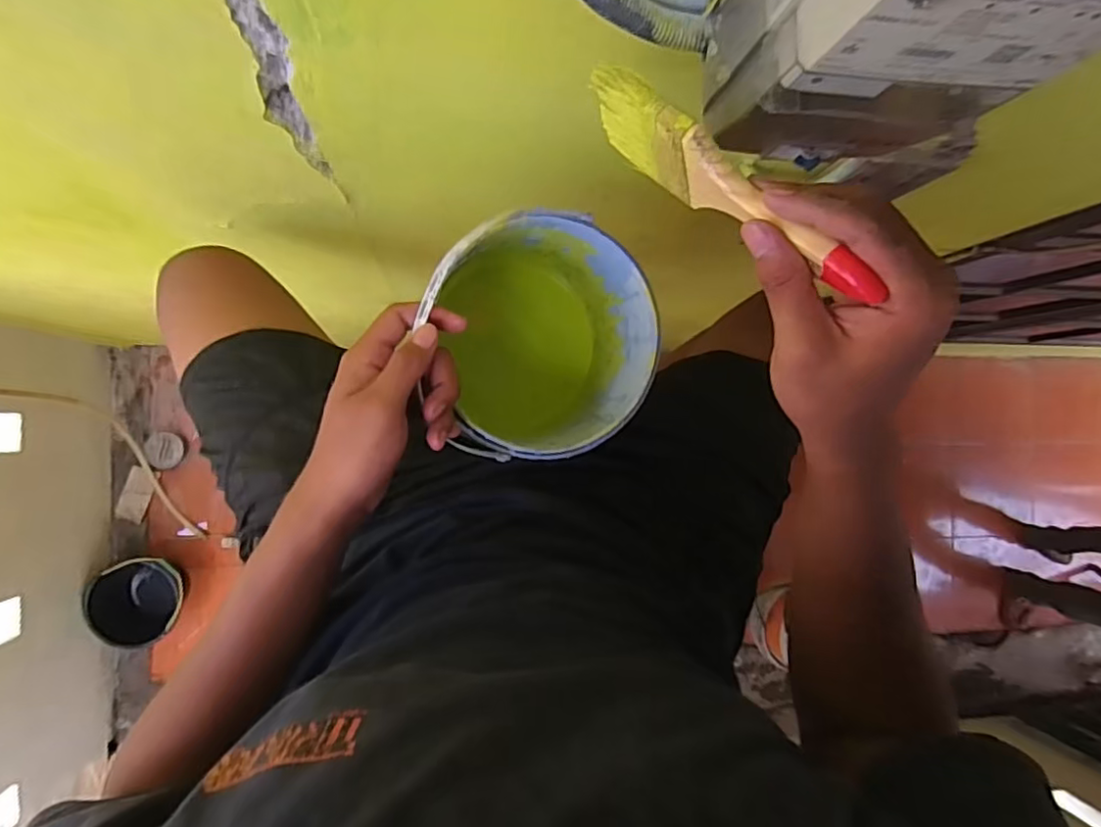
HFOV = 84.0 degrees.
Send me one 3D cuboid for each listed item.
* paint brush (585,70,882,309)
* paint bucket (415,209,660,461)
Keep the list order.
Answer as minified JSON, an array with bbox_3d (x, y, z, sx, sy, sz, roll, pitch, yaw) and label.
[{"bbox_3d":[0.084,-0.110,0.303,0.011,0.055,0.175,-40,67,-7],"label":"paint brush"},{"bbox_3d":[-0.012,-0.058,0.532,0.166,0.241,0.191,14,87,-8],"label":"paint bucket"}]

